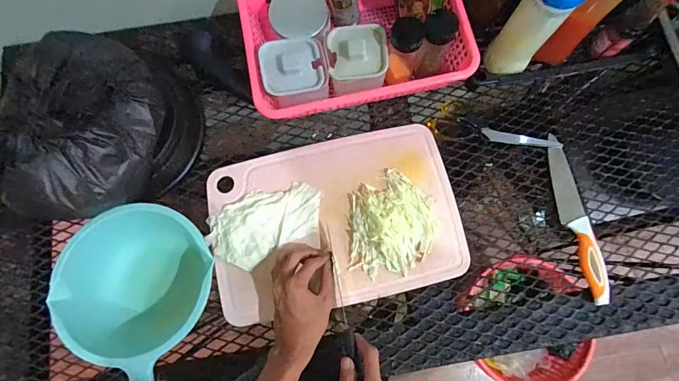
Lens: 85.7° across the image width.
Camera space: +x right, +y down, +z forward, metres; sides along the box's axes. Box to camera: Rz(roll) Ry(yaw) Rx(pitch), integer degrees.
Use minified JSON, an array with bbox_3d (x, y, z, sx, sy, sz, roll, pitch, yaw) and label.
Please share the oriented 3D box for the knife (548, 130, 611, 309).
[{"bbox_3d":[0.338,0.035,0.521,0.035,0.023,0.241,-4,77,1],"label":"knife"}]

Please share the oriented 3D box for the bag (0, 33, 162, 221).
[{"bbox_3d":[-0.319,-0.084,0.443,0.152,0.110,0.235,16,78,5],"label":"bag"}]

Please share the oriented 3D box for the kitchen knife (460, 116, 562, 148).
[{"bbox_3d":[0.258,-0.082,0.558,0.156,0.007,0.023,15,77,5],"label":"kitchen knife"}]

